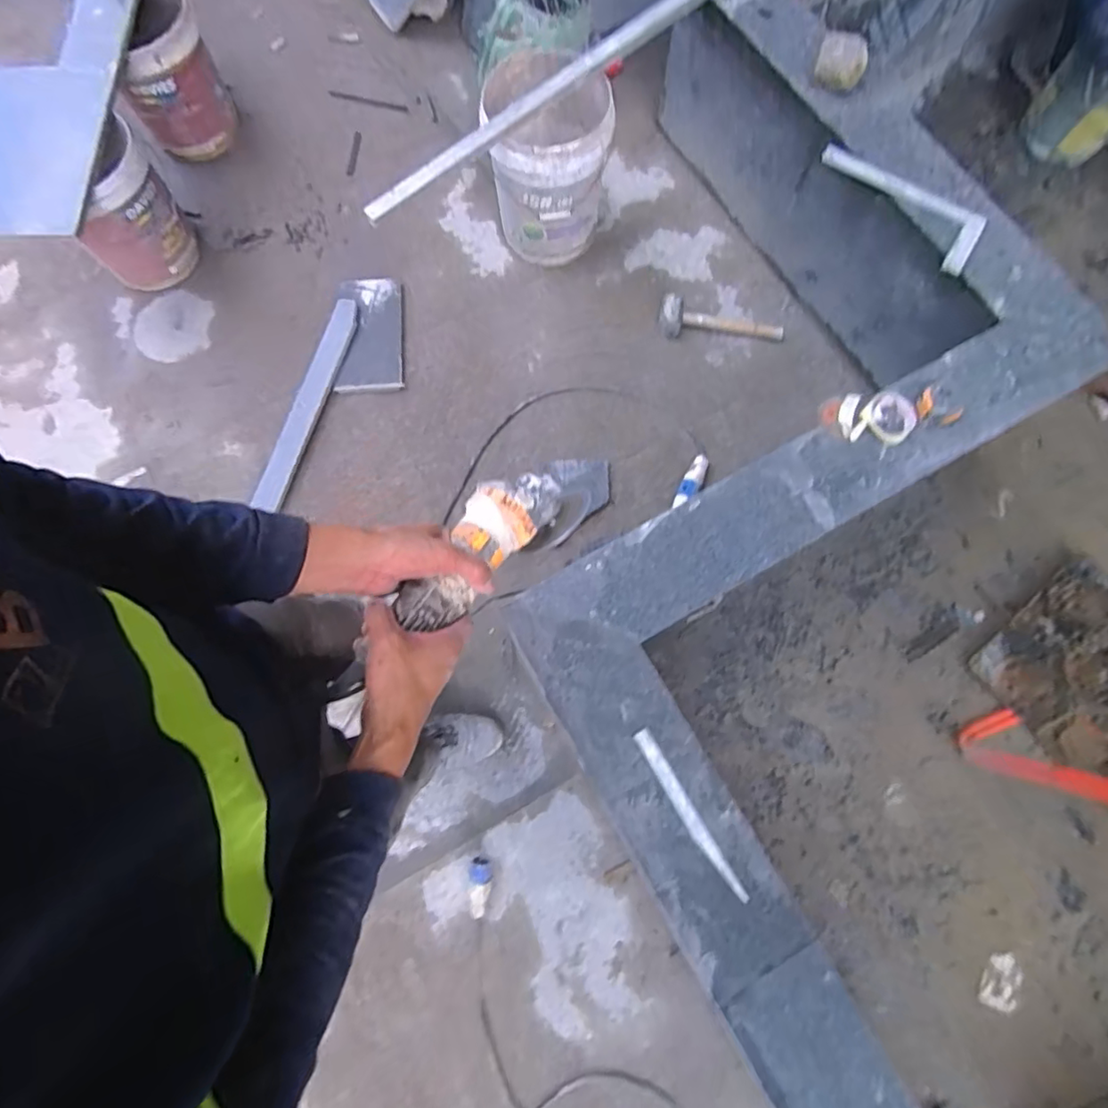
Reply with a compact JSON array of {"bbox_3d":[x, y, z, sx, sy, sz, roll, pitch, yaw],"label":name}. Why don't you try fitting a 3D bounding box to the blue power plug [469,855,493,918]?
[{"bbox_3d":[-0.163,0.733,1.283,0.051,0.041,0.124,5,76,3],"label":"blue power plug"}]

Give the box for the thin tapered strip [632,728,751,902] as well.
[{"bbox_3d":[0.215,0.416,0.930,0.030,0.007,0.290,-30,80,-7],"label":"thin tapered strip"}]

